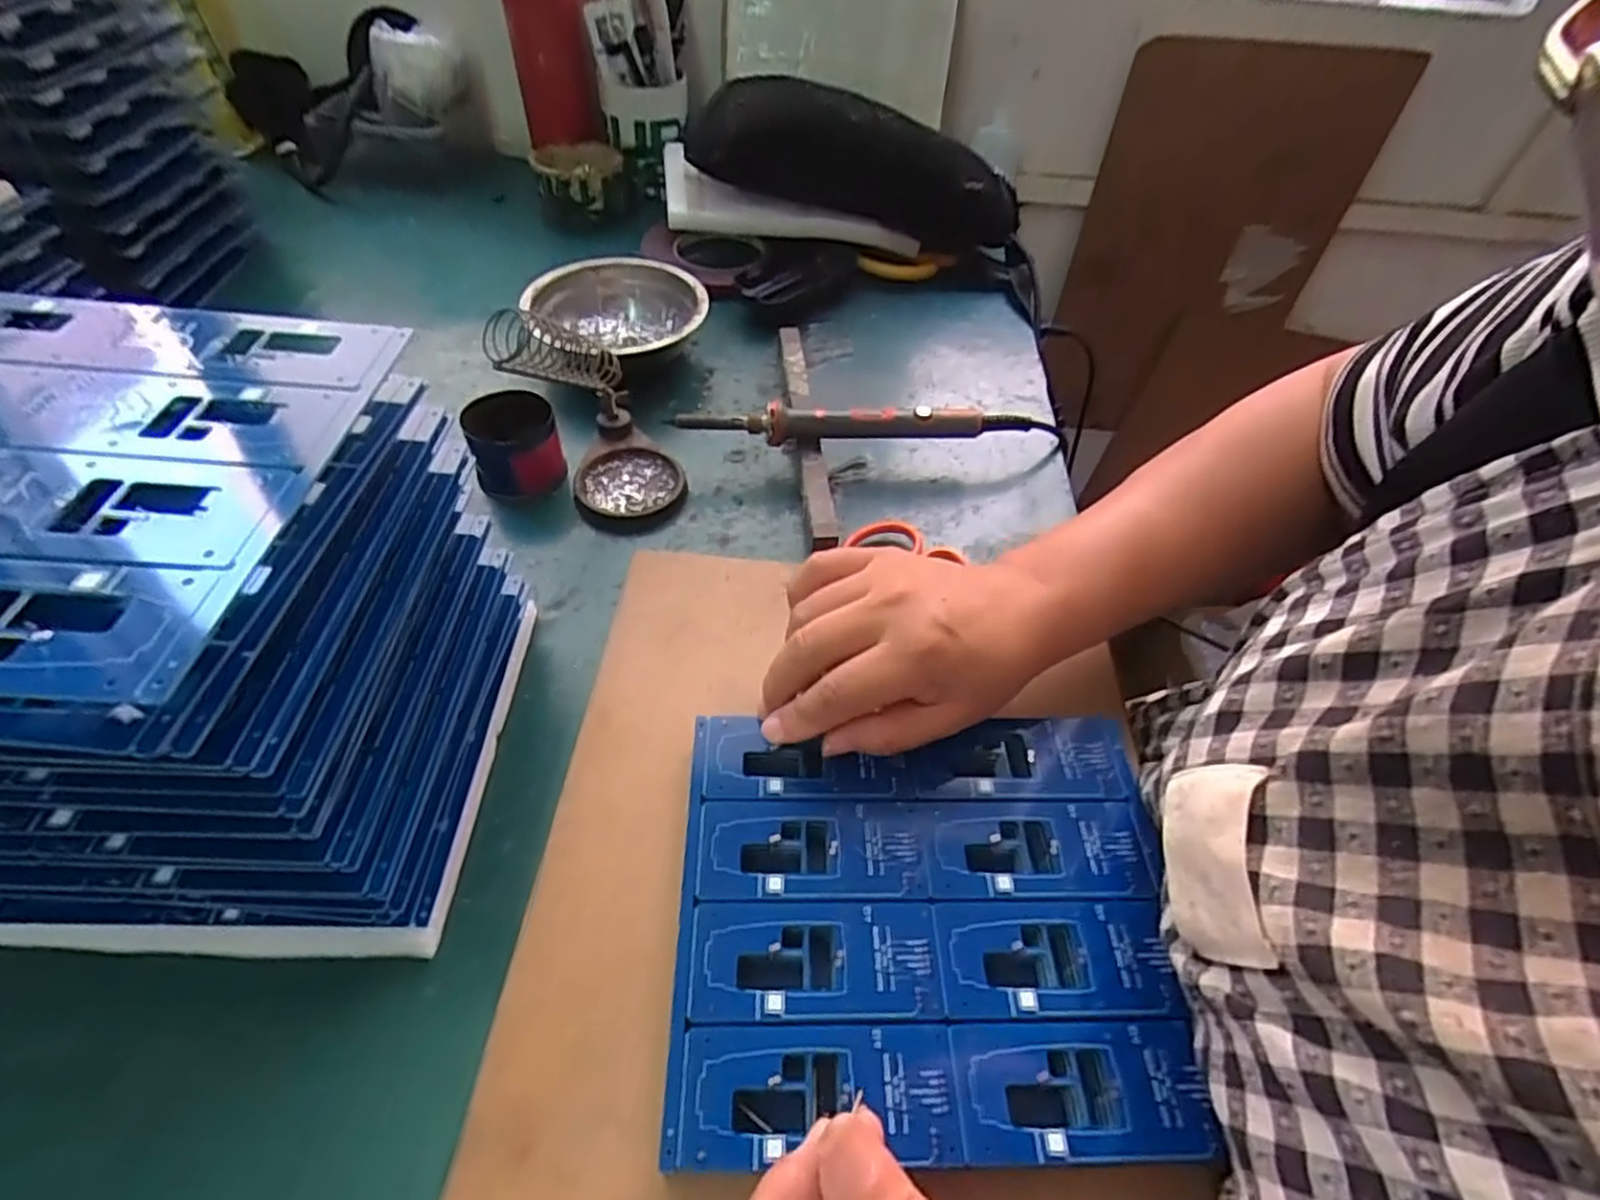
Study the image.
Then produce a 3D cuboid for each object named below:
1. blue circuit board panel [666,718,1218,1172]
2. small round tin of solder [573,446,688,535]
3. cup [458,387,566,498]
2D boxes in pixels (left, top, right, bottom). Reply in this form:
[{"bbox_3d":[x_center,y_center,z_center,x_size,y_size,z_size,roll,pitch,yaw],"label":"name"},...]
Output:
[{"bbox_3d":[0.049,0.120,0.284,0.184,0.014,0.156,1,50,-3],"label":"blue circuit board panel"},{"bbox_3d":[-0.105,-0.068,0.450,0.064,0.009,0.066,6,49,1],"label":"small round tin of solder"},{"bbox_3d":[-0.172,-0.095,0.439,0.050,0.044,0.047,2,49,-2],"label":"cup"}]

